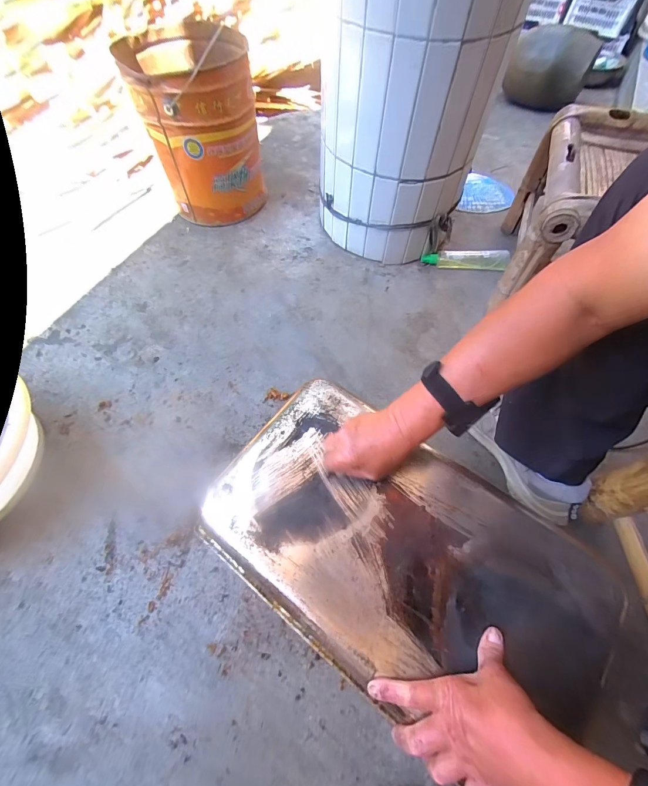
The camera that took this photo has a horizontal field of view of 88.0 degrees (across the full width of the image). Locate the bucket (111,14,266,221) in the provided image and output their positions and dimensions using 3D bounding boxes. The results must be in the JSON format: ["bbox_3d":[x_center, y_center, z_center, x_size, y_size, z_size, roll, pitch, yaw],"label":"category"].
[{"bbox_3d":[-0.341,-0.736,0.969,0.305,0.363,0.314,-12,61,-6],"label":"bucket"}]

